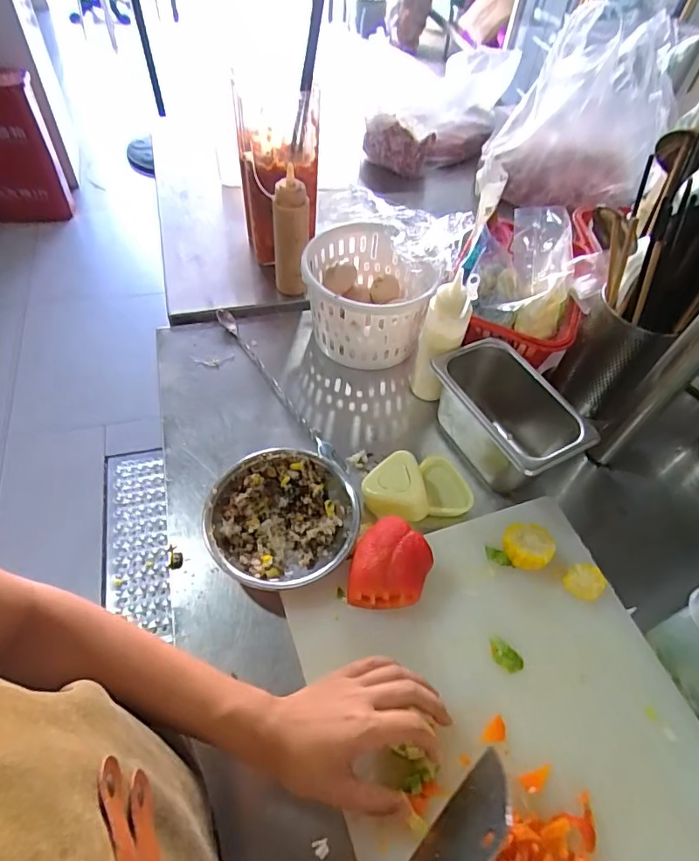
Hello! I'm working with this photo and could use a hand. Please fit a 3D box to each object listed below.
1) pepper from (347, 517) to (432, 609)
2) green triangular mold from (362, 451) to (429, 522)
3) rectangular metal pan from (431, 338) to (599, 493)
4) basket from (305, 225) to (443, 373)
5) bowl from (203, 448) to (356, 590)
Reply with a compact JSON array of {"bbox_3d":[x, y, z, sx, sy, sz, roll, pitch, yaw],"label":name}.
[{"bbox_3d":[0.039,0.128,0.481,0.070,0.054,0.082,15,57,10],"label":"pepper"},{"bbox_3d":[0.047,0.063,0.538,0.064,0.038,0.069,-15,57,-10],"label":"green triangular mold"},{"bbox_3d":[0.182,-0.021,0.574,0.125,0.074,0.166,-23,59,-15],"label":"rectangular metal pan"},{"bbox_3d":[0.019,-0.185,0.673,0.152,0.118,0.170,-11,56,-7],"label":"basket"},{"bbox_3d":[-0.066,0.090,0.519,0.144,0.044,0.145,0,55,0],"label":"bowl"}]

